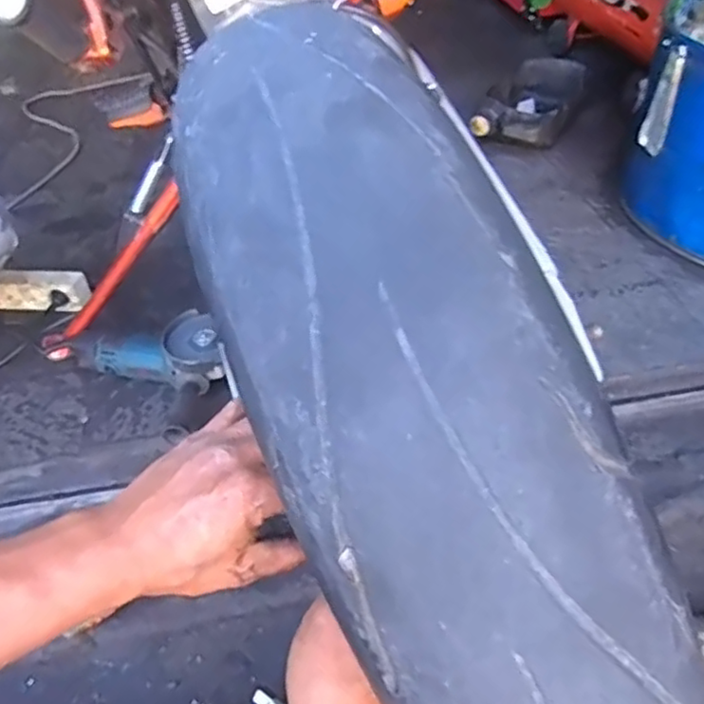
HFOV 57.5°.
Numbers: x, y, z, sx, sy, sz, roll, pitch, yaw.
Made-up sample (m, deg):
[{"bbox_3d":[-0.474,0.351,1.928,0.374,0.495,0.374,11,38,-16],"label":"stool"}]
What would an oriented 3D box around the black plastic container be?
[{"bbox_3d":[0.393,-0.538,1.408,0.159,0.092,0.347,17,46,22],"label":"black plastic container"}]

